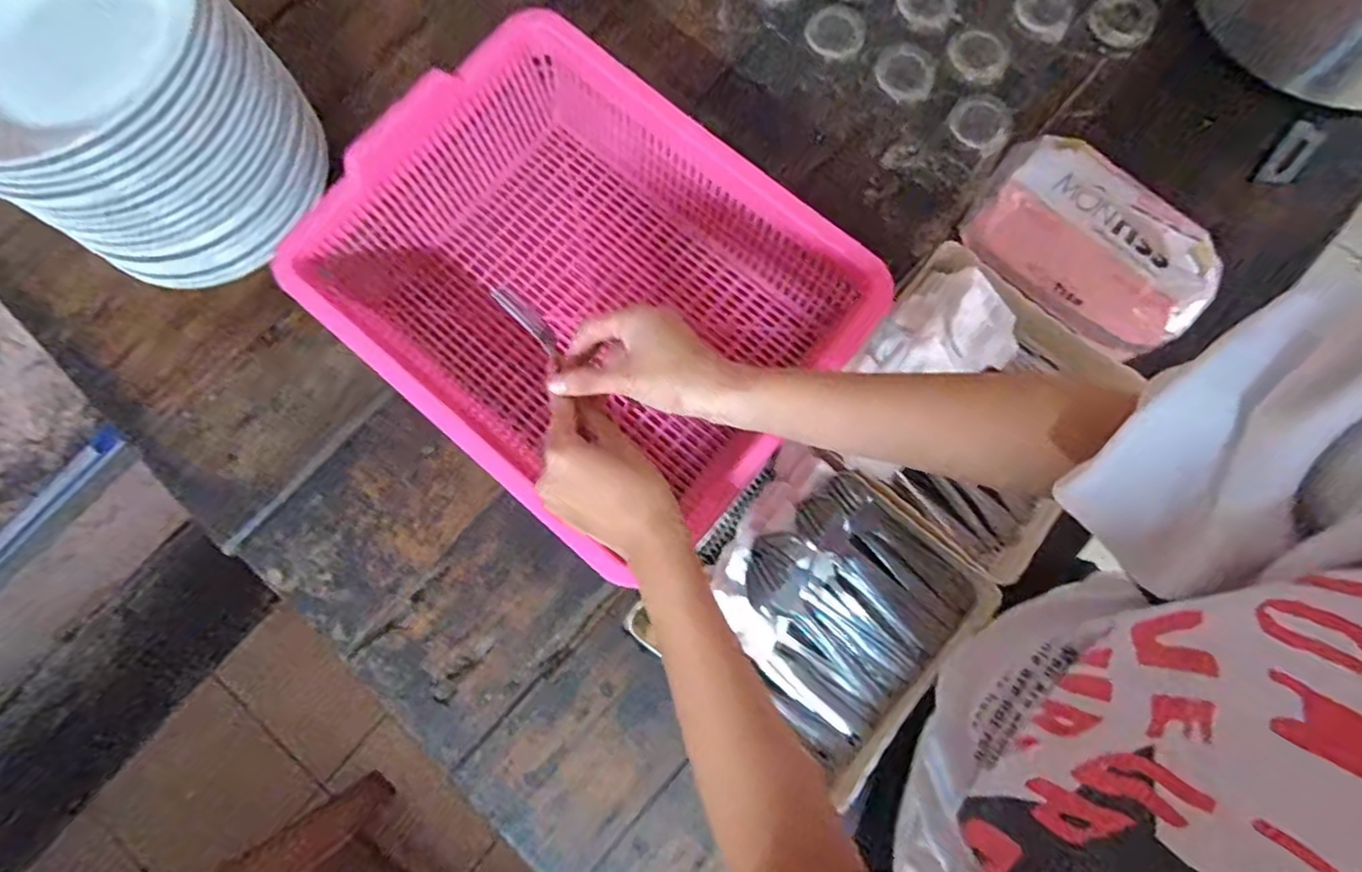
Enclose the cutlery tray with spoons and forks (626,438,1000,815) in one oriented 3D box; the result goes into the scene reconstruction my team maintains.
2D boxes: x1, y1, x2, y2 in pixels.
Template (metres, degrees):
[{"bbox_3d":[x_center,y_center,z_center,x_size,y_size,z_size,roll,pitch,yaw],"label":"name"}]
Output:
[{"bbox_3d":[0.109,0.134,0.524,0.205,0.060,0.202,39,82,8],"label":"cutlery tray with spoons and forks"}]

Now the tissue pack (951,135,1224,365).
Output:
[{"bbox_3d":[0.351,-0.164,0.574,0.204,0.070,0.110,43,82,9],"label":"tissue pack"}]

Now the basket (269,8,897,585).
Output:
[{"bbox_3d":[-0.082,-0.118,0.567,0.382,0.125,0.313,40,82,9],"label":"basket"}]

